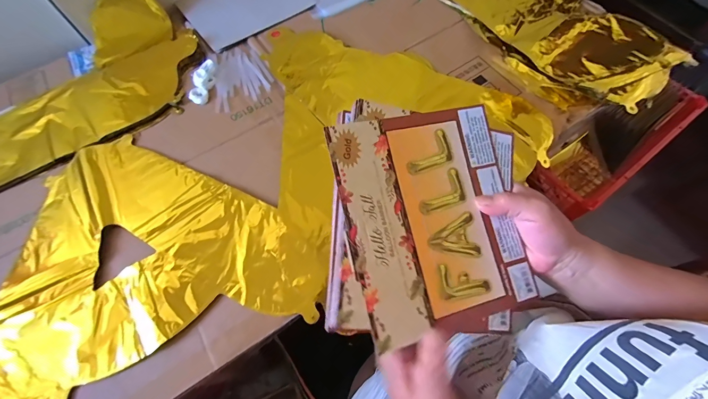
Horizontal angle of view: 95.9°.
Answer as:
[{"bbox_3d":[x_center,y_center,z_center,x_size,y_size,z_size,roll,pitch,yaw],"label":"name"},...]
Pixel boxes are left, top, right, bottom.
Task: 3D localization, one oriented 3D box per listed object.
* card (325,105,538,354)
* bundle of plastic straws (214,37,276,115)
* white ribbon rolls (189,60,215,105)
[{"bbox_3d":[0.073,0.016,0.287,0.161,0.004,0.188,-12,84,-17],"label":"card"},{"bbox_3d":[-0.172,-0.198,0.496,0.083,0.004,0.140,-14,64,-5],"label":"bundle of plastic straws"},{"bbox_3d":[-0.225,-0.177,0.475,0.029,0.011,0.078,3,64,3],"label":"white ribbon rolls"}]

